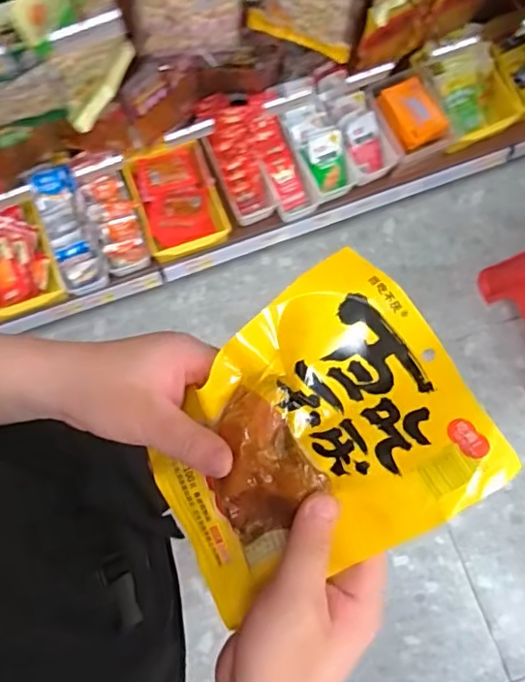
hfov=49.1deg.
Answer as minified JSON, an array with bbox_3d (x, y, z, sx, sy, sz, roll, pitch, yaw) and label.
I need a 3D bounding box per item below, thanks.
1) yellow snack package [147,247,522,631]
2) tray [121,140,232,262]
[{"bbox_3d":[0.020,0.059,0.340,0.197,0.022,0.149,-36,71,18],"label":"yellow snack package"},{"bbox_3d":[-0.191,-0.318,1.269,0.181,0.049,0.243,-21,81,-5],"label":"tray"}]

